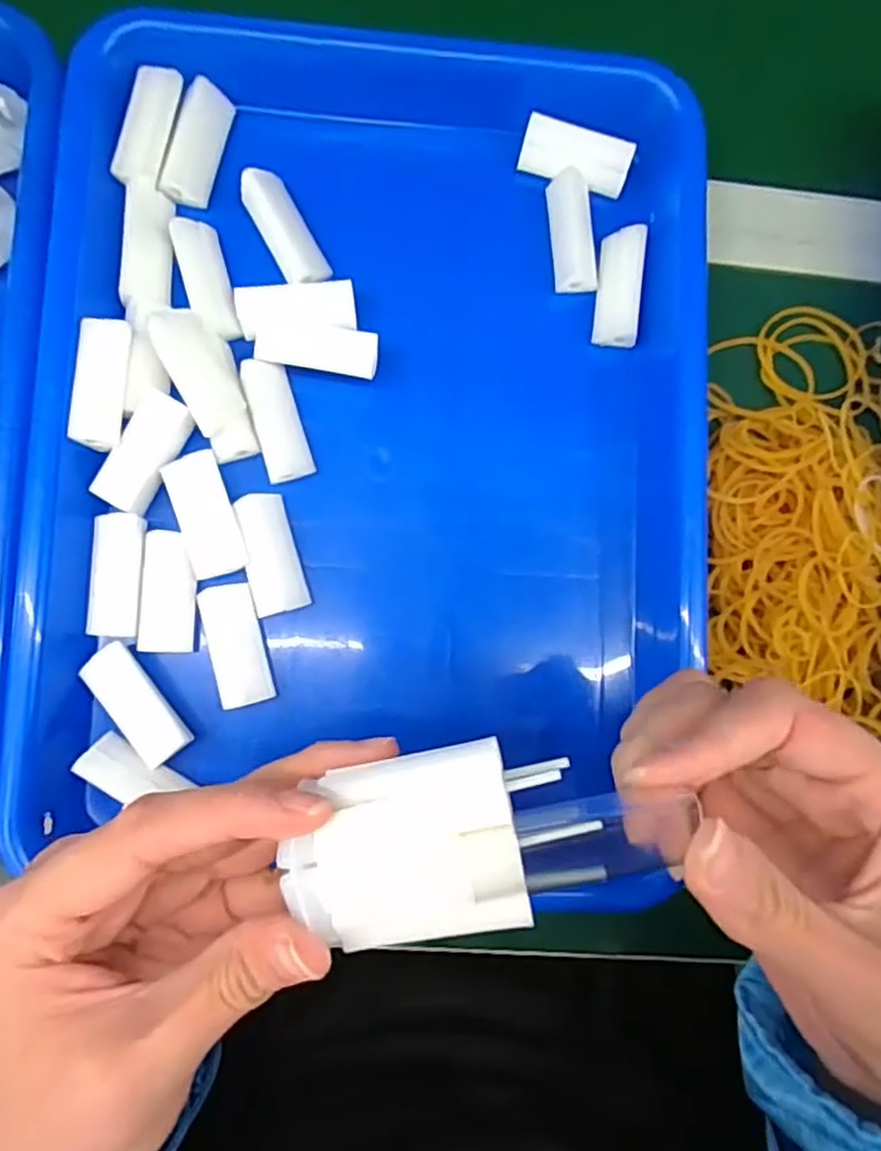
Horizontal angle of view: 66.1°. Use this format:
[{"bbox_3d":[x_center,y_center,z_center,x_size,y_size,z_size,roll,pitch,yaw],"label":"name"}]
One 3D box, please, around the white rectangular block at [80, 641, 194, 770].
[{"bbox_3d":[-0.113,0.048,0.253,0.017,0.009,0.046,-34,88,-7],"label":"white rectangular block"}]

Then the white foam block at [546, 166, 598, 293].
[{"bbox_3d":[0.056,-0.142,0.280,0.018,0.012,0.046,-5,85,-5],"label":"white foam block"}]

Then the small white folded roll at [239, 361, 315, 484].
[{"bbox_3d":[-0.064,-0.060,0.264,0.018,0.010,0.046,-17,86,-6],"label":"small white folded roll"}]

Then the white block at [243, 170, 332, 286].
[{"bbox_3d":[-0.062,-0.138,0.270,0.019,0.012,0.044,-27,87,-7],"label":"white block"}]

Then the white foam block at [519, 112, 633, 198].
[{"bbox_3d":[0.057,-0.175,0.283,0.045,0.010,0.021,12,119,-5],"label":"white foam block"}]

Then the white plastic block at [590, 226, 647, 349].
[{"bbox_3d":[0.075,-0.120,0.281,0.017,0.012,0.047,6,84,-4],"label":"white plastic block"}]

